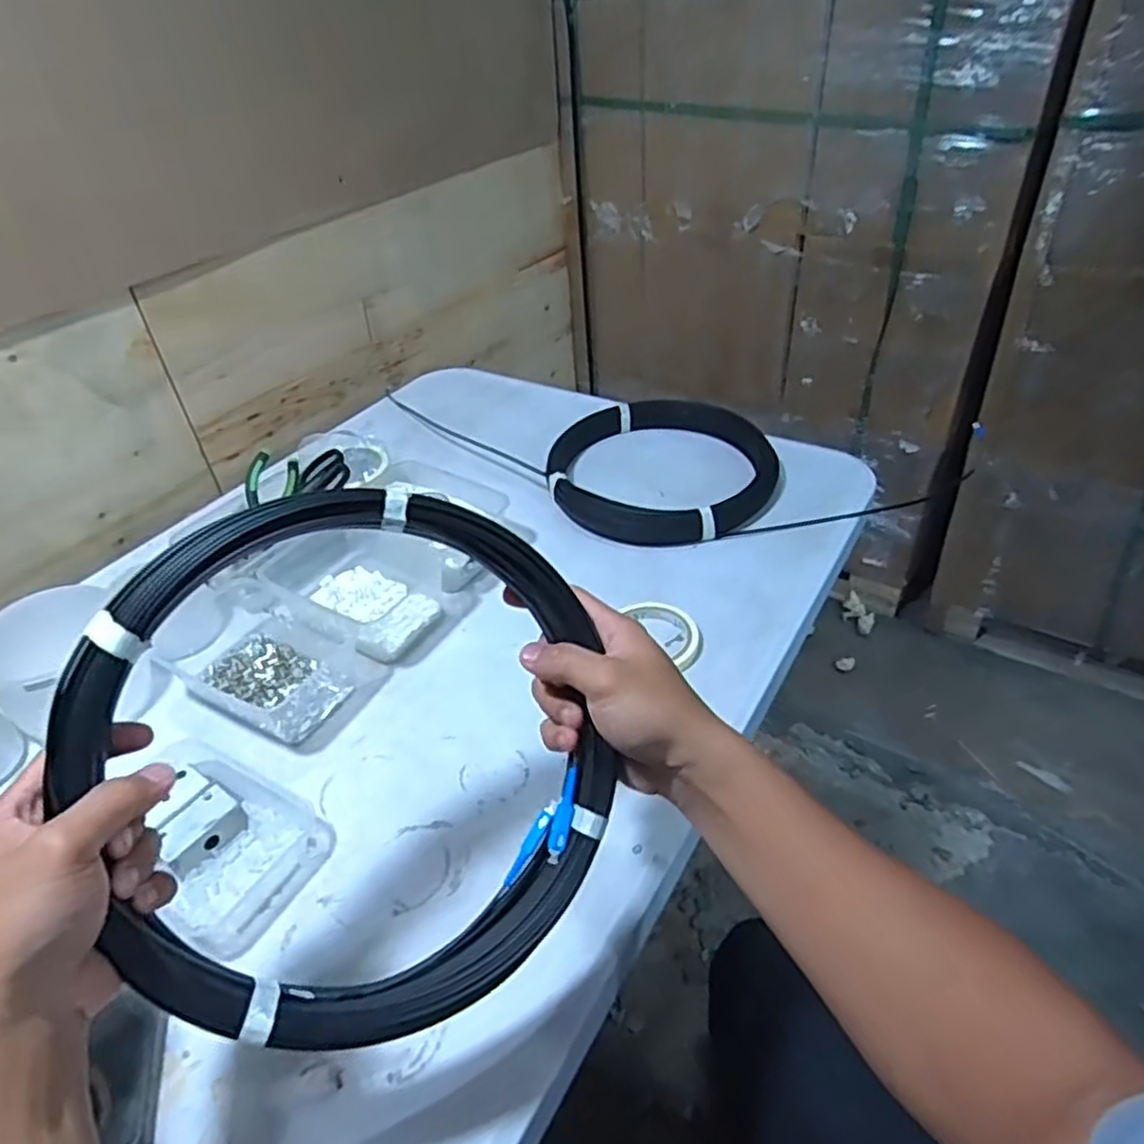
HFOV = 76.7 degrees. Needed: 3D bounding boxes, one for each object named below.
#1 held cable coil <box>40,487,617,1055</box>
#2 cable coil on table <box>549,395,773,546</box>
[{"bbox_3d":[-0.106,0.094,0.377,0.260,0.274,0.022,-12,-2,-23],"label":"held cable coil"},{"bbox_3d":[0.110,-0.136,0.917,0.266,0.056,0.244,-3,39,2],"label":"cable coil on table"}]

